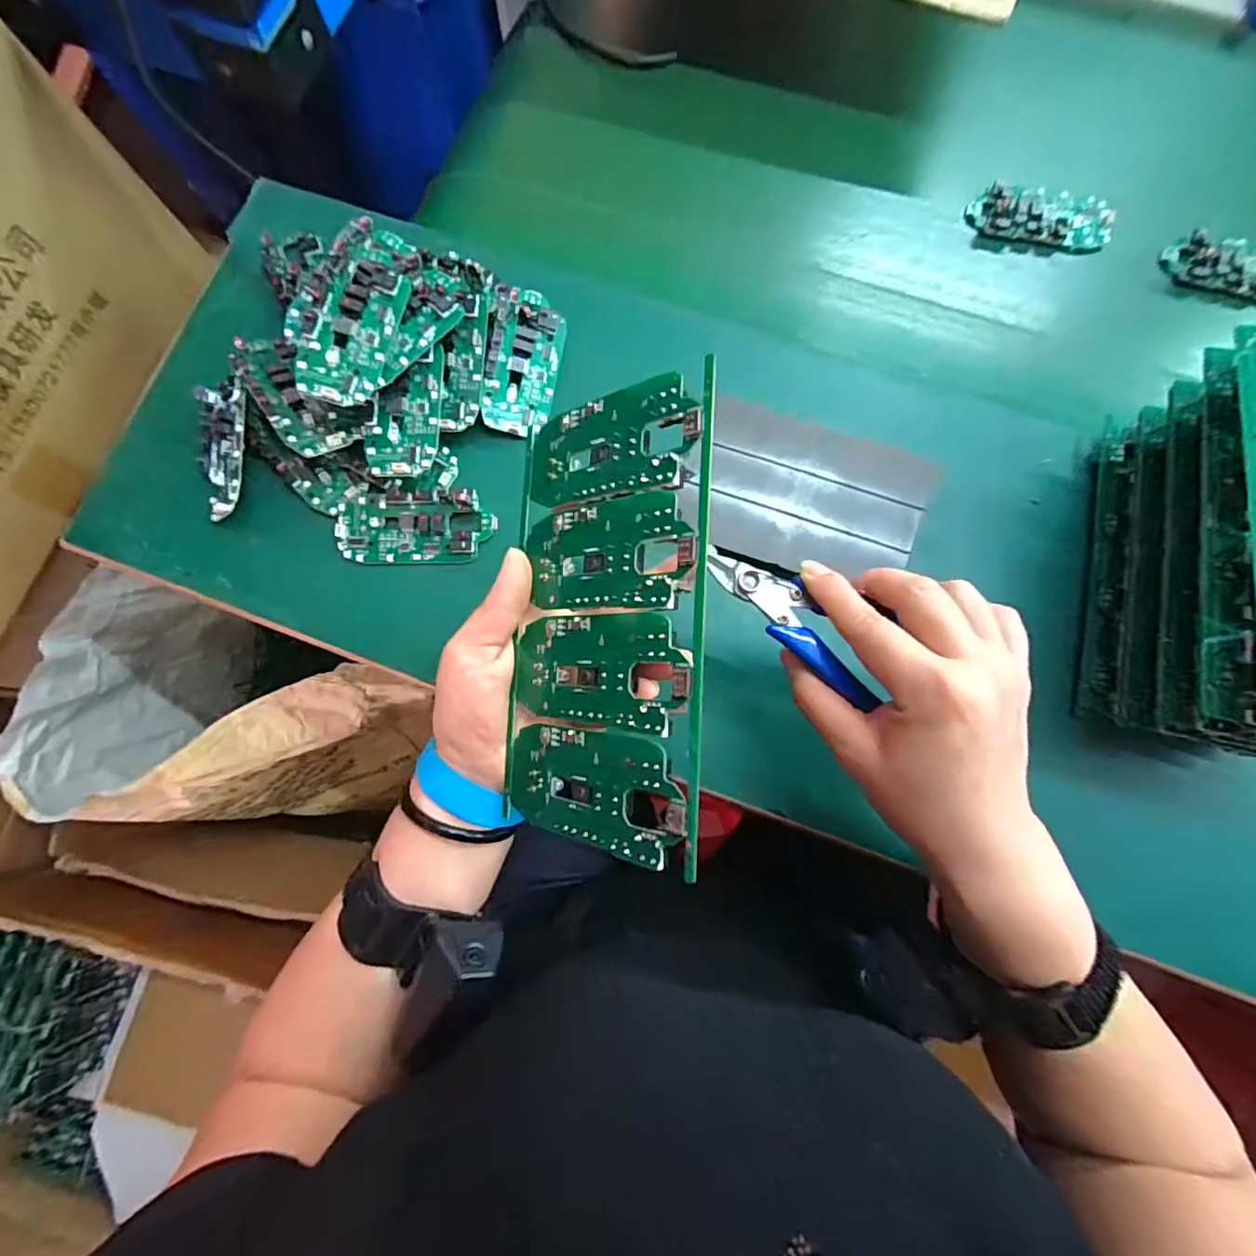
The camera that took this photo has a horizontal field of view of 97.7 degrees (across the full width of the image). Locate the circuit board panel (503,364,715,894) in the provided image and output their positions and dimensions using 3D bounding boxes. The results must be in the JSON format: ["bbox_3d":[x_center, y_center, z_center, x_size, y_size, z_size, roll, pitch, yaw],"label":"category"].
[{"bbox_3d":[-0.012,-0.005,0.230,0.107,0.004,0.186,-2,83,41],"label":"circuit board panel"}]

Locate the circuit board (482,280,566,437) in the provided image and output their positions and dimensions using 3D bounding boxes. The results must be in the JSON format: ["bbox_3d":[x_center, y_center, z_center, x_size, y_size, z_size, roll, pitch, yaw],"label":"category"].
[{"bbox_3d":[-0.070,-0.179,0.369,0.047,0.005,0.096,10,88,-17],"label":"circuit board"}]

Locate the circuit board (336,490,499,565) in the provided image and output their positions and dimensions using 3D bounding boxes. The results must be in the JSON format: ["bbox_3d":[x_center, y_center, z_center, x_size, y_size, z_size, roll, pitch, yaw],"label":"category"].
[{"bbox_3d":[-0.136,-0.065,0.348,0.098,0.015,0.046,0,78,1],"label":"circuit board"}]

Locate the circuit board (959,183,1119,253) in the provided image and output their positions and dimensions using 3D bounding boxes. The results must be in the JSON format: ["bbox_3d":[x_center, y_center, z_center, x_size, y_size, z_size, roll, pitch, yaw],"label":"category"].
[{"bbox_3d":[0.302,-0.301,0.401,0.098,0.018,0.045,7,78,2],"label":"circuit board"}]

